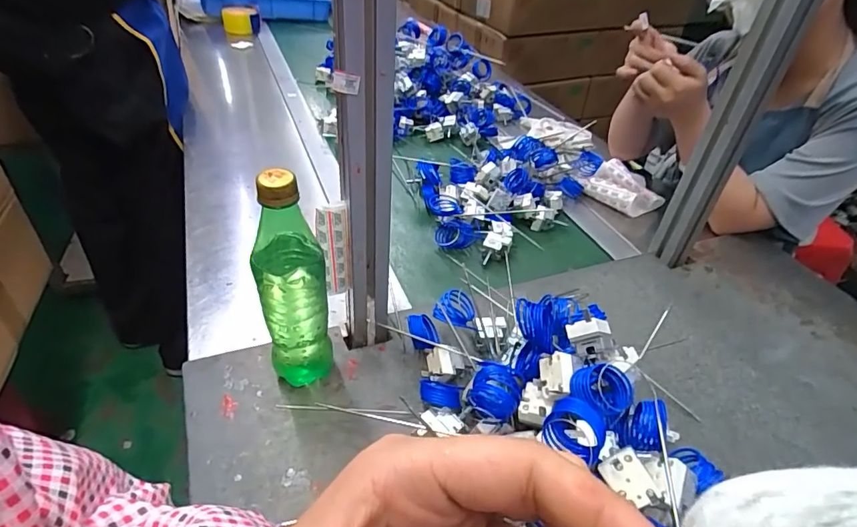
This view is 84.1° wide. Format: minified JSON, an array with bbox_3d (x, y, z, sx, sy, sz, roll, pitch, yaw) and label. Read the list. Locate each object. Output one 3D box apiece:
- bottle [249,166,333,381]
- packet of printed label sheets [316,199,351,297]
[{"bbox_3d":[-0.125,0.028,0.440,0.058,0.253,0.057,-7,41,-14],"label":"bottle"},{"bbox_3d":[-0.096,-0.013,0.483,0.031,0.106,0.014,-1,40,-7],"label":"packet of printed label sheets"}]

